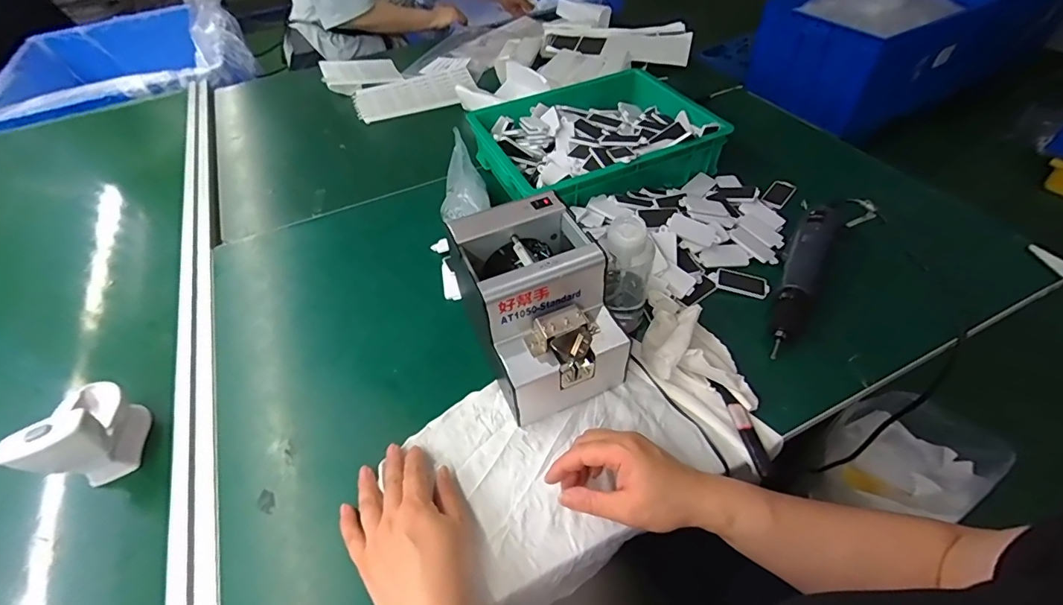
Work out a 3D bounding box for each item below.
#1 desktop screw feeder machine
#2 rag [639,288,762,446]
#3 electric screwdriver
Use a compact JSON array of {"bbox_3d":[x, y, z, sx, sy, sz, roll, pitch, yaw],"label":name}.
[{"bbox_3d":[0.006,0.006,0.490,0.129,0.145,0.172,-20,50,-13],"label":"desktop screw feeder machine"},{"bbox_3d":[0.174,0.058,0.499,0.082,0.042,0.172,-25,52,-17],"label":"rag"},{"bbox_3d":[0.331,-0.038,0.567,0.044,0.037,0.252,26,55,24],"label":"electric screwdriver"}]

